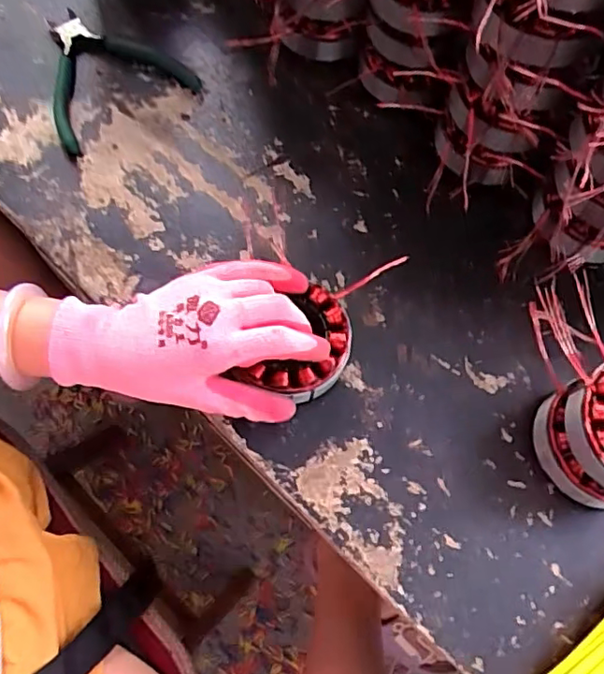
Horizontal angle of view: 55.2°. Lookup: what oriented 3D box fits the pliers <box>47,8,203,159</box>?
[{"bbox_3d":[-0.186,-0.242,0.521,0.131,0.011,0.142,-37,74,-13],"label":"pliers"}]

